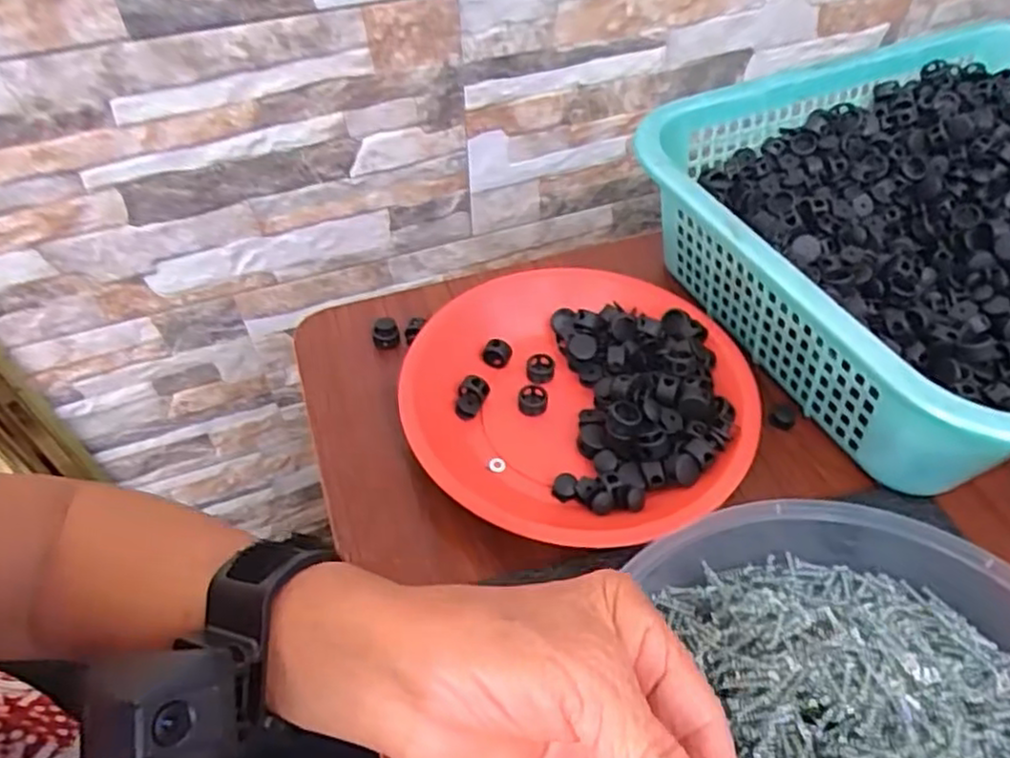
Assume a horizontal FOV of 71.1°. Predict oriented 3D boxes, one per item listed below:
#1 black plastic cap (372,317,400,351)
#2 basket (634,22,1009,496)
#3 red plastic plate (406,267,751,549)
[{"bbox_3d":[-0.076,-0.029,0.451,0.017,0.018,0.013,-12,50,-9],"label":"black plastic cap"},{"bbox_3d":[0.303,-0.099,0.441,0.383,0.088,0.294,-22,53,-17],"label":"basket"},{"bbox_3d":[0.045,0.007,0.408,0.184,0.034,0.178,0,49,1],"label":"red plastic plate"}]

